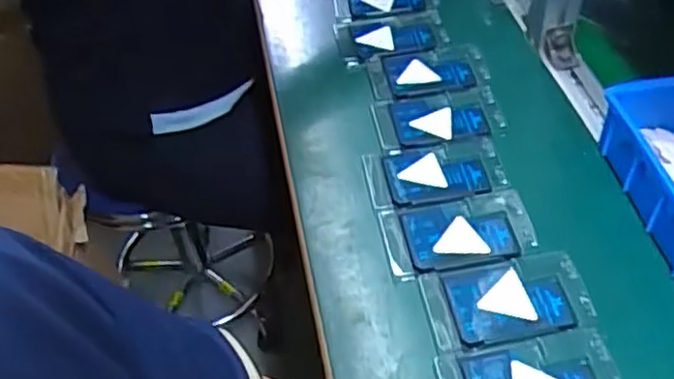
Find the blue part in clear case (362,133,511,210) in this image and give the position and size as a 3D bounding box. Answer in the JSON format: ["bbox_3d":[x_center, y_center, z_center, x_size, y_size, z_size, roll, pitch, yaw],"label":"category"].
[{"bbox_3d":[0.092,-0.014,0.660,0.125,0.022,0.077,-5,44,-1],"label":"blue part in clear case"}]

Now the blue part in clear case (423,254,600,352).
[{"bbox_3d":[0.137,0.091,0.560,0.126,0.021,0.075,-7,44,-2],"label":"blue part in clear case"}]

